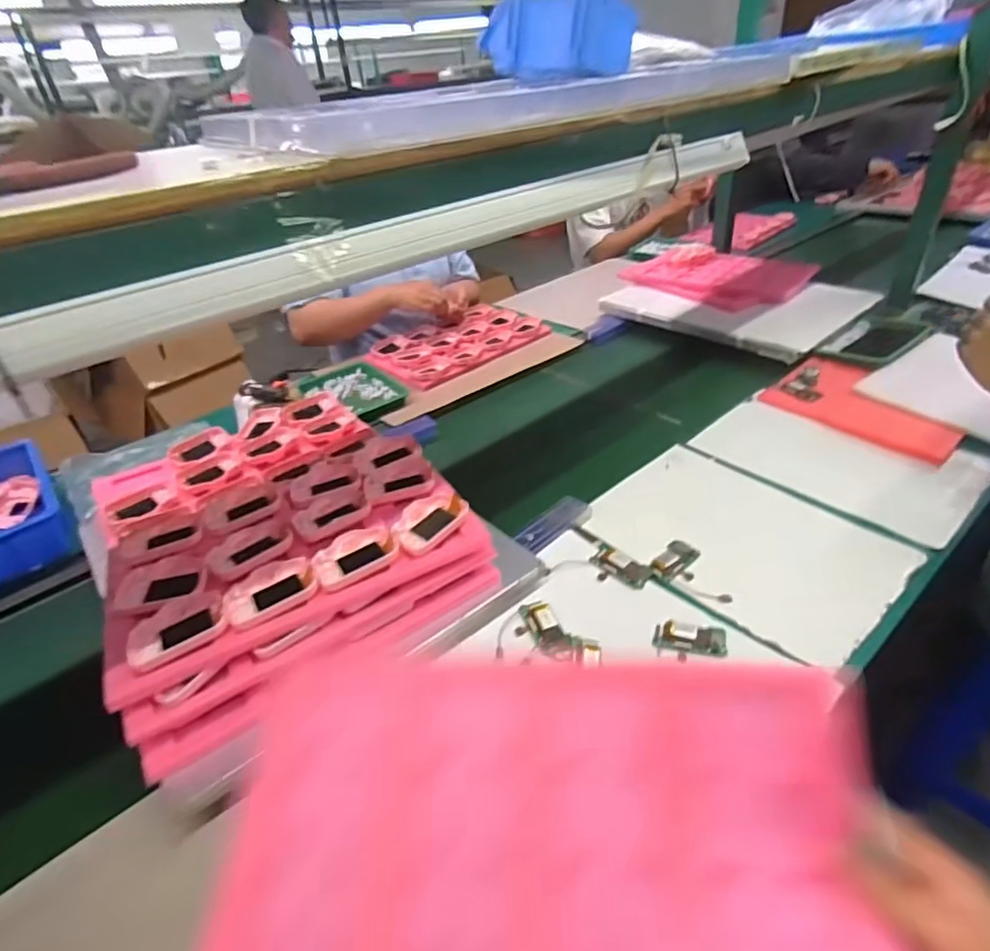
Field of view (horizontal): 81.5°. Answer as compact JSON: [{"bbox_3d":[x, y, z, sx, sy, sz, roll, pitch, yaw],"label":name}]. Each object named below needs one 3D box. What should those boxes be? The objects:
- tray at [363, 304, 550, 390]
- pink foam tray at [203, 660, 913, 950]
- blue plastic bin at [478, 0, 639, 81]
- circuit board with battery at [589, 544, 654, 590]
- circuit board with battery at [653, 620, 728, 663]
[{"bbox_3d":[-0.079,-0.296,1.280,0.368,0.025,0.270,-25,39,-25],"label":"tray"},{"bbox_3d":[0.027,0.219,0.337,0.359,0.041,0.227,-4,45,6],"label":"pink foam tray"},{"bbox_3d":[0.080,-0.559,0.735,0.124,0.082,0.156,-33,42,-33],"label":"blue plastic bin"},{"bbox_3d":[0.151,0.114,0.708,0.078,0.007,0.053,26,46,38],"label":"circuit board with battery"},{"bbox_3d":[0.208,0.176,0.613,0.074,0.009,0.047,4,36,15],"label":"circuit board with battery"}]

